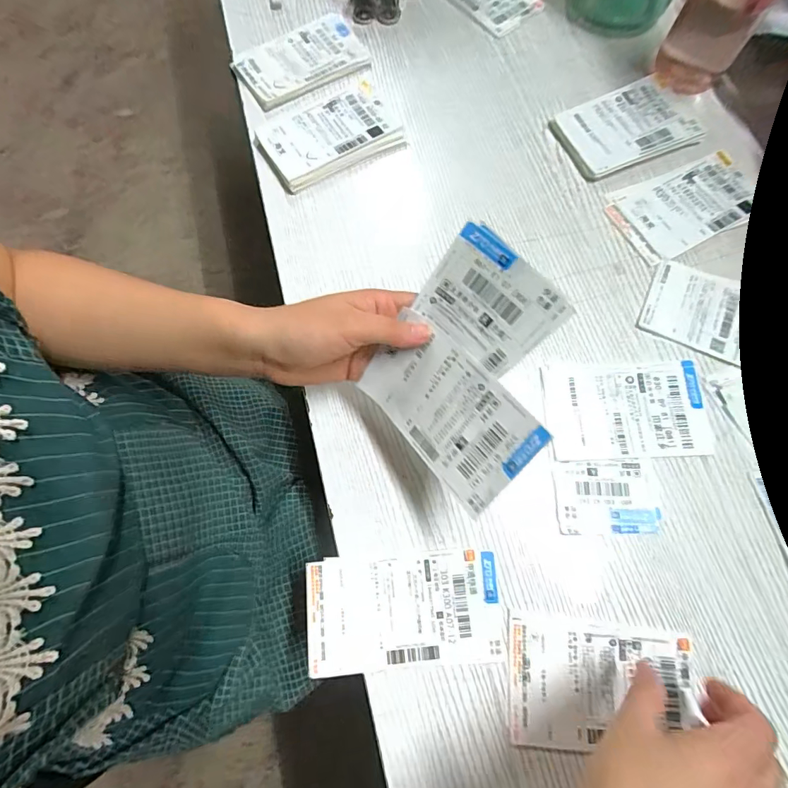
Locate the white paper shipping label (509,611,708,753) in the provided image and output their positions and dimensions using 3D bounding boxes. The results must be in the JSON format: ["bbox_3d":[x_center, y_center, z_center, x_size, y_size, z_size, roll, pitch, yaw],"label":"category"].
[{"bbox_3d":[0.146,0.206,0.298,0.127,0.004,0.079,5,73,3],"label":"white paper shipping label"}]

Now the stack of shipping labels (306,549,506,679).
[{"bbox_3d":[0.007,0.159,0.313,0.140,0.006,0.078,-4,73,0],"label":"stack of shipping labels"}]

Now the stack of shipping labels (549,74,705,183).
[{"bbox_3d":[0.241,-0.274,0.434,0.146,0.011,0.088,-24,74,-5],"label":"stack of shipping labels"}]

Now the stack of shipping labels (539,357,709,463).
[{"bbox_3d":[0.193,0.013,0.354,0.128,0.004,0.081,-2,73,1],"label":"stack of shipping labels"}]

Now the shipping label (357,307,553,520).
[{"bbox_3d":[0.031,0.010,0.281,0.127,0.006,0.076,48,119,28],"label":"shipping label"}]

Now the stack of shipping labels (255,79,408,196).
[{"bbox_3d":[-0.066,-0.263,0.436,0.135,0.017,0.084,-28,74,-7],"label":"stack of shipping labels"}]

